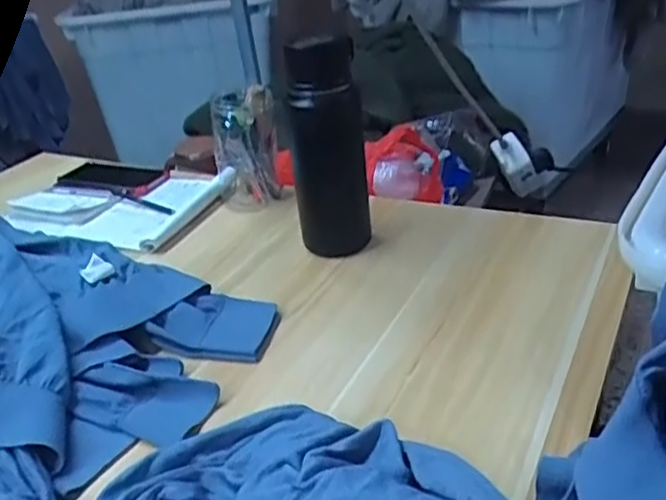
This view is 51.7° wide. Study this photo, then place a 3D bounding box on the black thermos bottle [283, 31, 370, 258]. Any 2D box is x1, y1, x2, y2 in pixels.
[{"bbox_3d":[-0.005,-0.116,0.783,0.080,0.236,0.067,-5,29,3],"label":"black thermos bottle"}]

